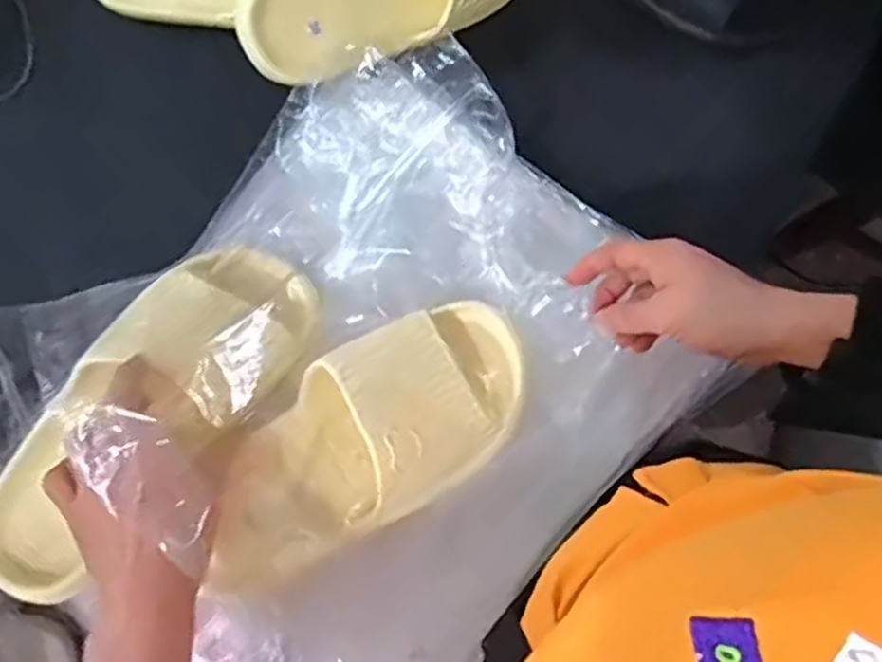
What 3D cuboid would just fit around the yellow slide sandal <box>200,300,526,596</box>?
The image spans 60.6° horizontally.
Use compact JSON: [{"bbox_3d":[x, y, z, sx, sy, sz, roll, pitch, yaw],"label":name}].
[{"bbox_3d":[-0.044,0.065,0.463,0.222,0.062,0.102,-37,81,-5],"label":"yellow slide sandal"}]

